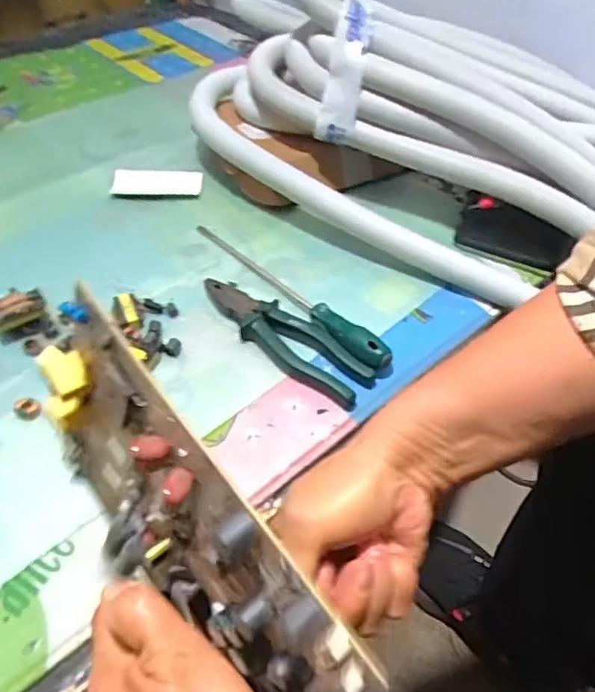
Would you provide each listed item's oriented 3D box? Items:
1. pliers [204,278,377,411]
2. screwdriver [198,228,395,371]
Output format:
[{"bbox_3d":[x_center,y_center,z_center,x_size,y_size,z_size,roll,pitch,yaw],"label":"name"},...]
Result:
[{"bbox_3d":[-0.014,-0.011,0.572,0.194,0.021,0.052,37,56,25],"label":"pliers"},{"bbox_3d":[-0.012,-0.064,0.614,0.028,0.028,0.277,-31,57,-26],"label":"screwdriver"}]

